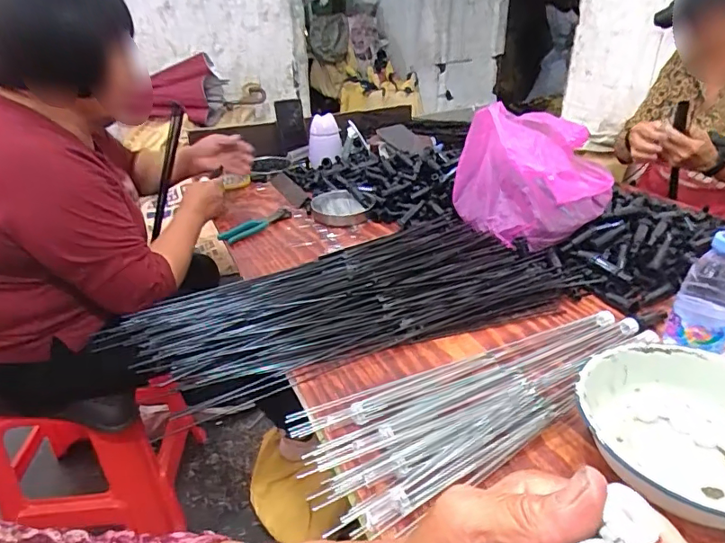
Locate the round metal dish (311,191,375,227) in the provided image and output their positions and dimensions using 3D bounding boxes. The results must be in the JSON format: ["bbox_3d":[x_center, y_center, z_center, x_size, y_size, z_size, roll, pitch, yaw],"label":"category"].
[{"bbox_3d":[-0.040,-0.128,1.021,0.124,0.030,0.121,-6,32,3],"label":"round metal dish"}]

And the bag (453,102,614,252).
[{"bbox_3d":[0.287,-0.167,0.831,0.210,0.156,0.184,-9,31,-13],"label":"bag"}]

